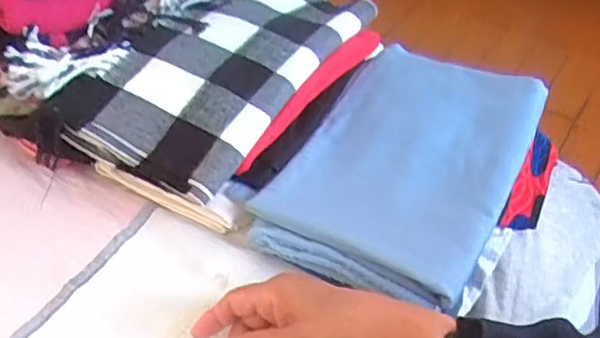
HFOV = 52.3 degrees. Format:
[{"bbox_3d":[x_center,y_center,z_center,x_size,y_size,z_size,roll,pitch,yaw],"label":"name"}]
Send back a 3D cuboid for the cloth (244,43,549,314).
[{"bbox_3d":[0.104,-0.010,0.586,0.190,0.053,0.286,22,49,21],"label":"cloth"}]

